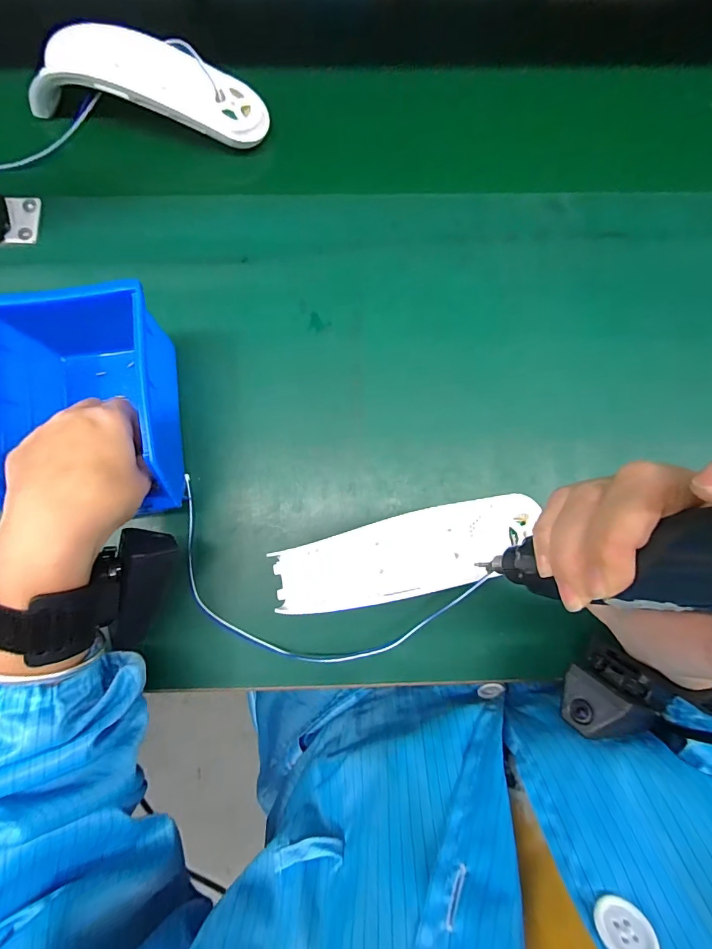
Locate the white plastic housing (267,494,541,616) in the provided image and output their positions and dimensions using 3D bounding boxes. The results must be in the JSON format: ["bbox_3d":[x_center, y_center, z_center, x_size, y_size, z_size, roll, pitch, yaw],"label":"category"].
[{"bbox_3d":[0.032,0.055,0.284,0.178,0.042,0.052,-12,84,-1],"label":"white plastic housing"}]

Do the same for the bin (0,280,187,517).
[{"bbox_3d":[-0.177,-0.044,0.276,0.105,0.071,0.143,-6,84,0],"label":"bin"}]

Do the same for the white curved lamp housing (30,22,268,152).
[{"bbox_3d":[-0.171,-0.319,0.334,0.193,0.035,0.052,13,84,2],"label":"white curved lamp housing"}]

